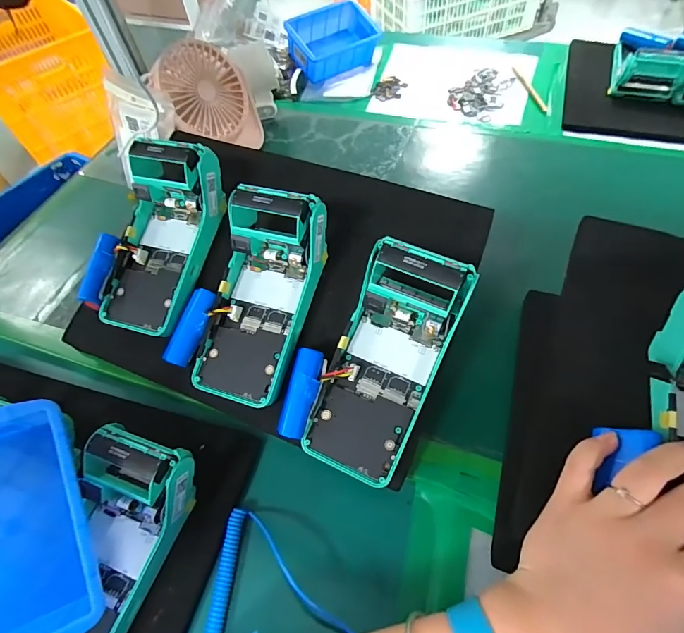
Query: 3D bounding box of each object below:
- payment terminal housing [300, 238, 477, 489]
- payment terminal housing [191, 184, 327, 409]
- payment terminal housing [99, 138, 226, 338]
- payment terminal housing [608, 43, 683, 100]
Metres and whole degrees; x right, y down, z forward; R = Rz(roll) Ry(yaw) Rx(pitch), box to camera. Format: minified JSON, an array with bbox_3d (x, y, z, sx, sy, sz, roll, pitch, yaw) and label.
[{"bbox_3d":[0.034,0.034,0.305,0.077,0.056,0.173,24,97,19],"label":"payment terminal housing"},{"bbox_3d":[-0.067,-0.016,0.330,0.074,0.050,0.166,16,91,14],"label":"payment terminal housing"},{"bbox_3d":[-0.166,-0.071,0.366,0.086,0.055,0.170,14,88,13],"label":"payment terminal housing"},{"bbox_3d":[0.445,-0.369,0.580,0.079,0.081,0.130,17,60,15],"label":"payment terminal housing"}]

